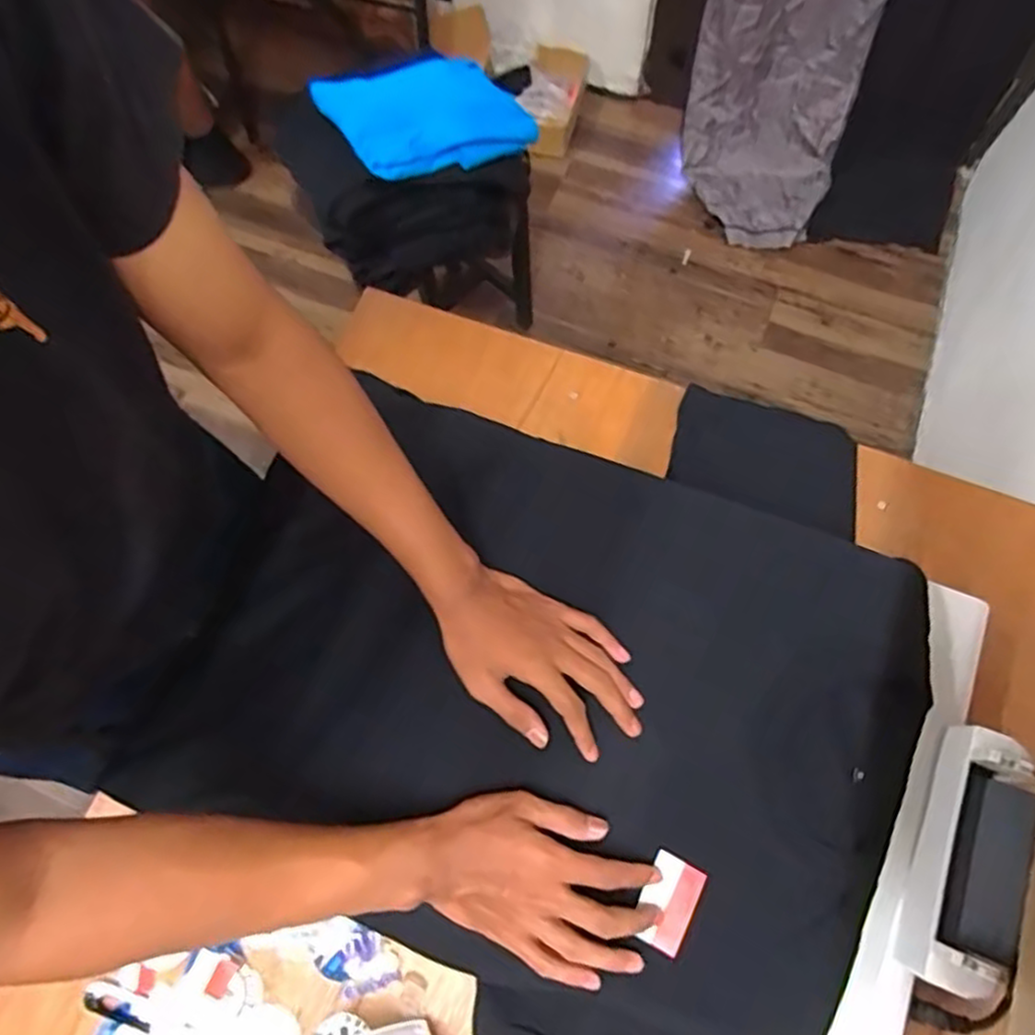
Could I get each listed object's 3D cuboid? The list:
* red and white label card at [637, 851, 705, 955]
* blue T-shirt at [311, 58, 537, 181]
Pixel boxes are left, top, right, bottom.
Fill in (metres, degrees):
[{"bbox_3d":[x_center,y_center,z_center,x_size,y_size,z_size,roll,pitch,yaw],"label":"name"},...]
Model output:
[{"bbox_3d":[0.112,0.287,0.518,0.038,0.004,0.062,28,69,7],"label":"red and white label card"},{"bbox_3d":[-0.142,-0.625,1.068,0.294,0.032,0.243,-22,69,-21],"label":"blue T-shirt"}]

